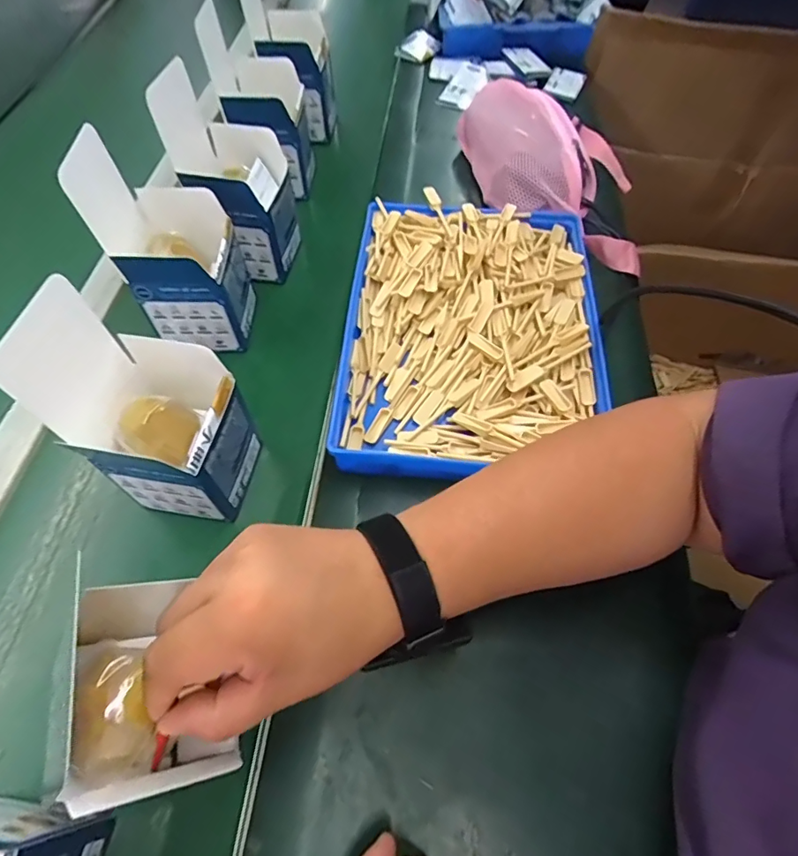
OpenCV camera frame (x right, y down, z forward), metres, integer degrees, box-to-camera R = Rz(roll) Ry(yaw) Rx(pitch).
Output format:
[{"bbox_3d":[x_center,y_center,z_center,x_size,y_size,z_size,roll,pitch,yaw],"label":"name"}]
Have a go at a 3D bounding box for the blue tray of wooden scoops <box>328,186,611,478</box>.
[{"bbox_3d":[0.070,-0.101,0.488,0.235,0.060,0.329,4,58,4],"label":"blue tray of wooden scoops"}]

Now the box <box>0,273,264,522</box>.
[{"bbox_3d":[-0.169,-0.007,0.355,0.085,0.186,0.096,8,58,7],"label":"box"}]

